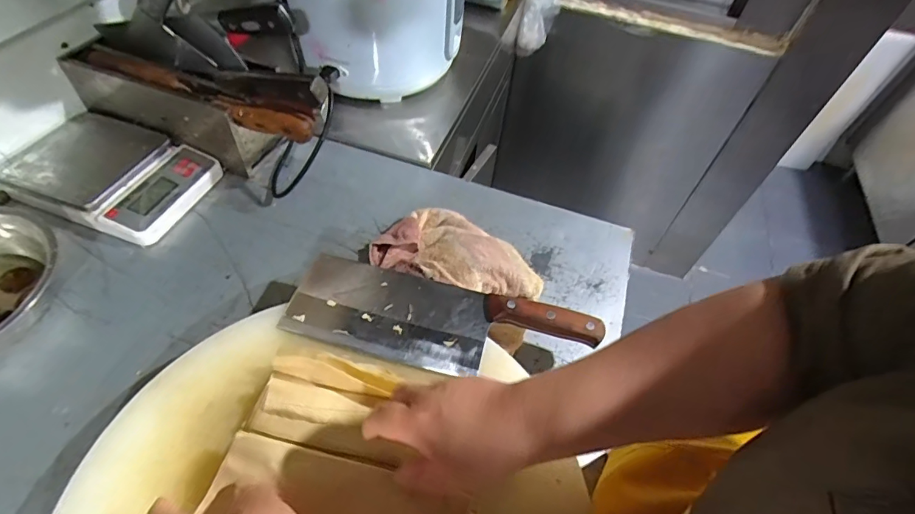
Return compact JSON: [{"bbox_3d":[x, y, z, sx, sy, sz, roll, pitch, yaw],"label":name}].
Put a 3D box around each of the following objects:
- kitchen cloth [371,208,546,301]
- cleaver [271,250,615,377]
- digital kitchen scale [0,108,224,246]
[{"bbox_3d":[0.003,-0.005,0.569,0.211,0.046,0.113,21,53,11],"label":"kitchen cloth"},{"bbox_3d":[-0.014,0.069,0.471,0.312,0.017,0.097,13,52,6],"label":"cleaver"},{"bbox_3d":[-0.455,-0.109,0.603,0.218,0.051,0.156,18,53,9],"label":"digital kitchen scale"}]

